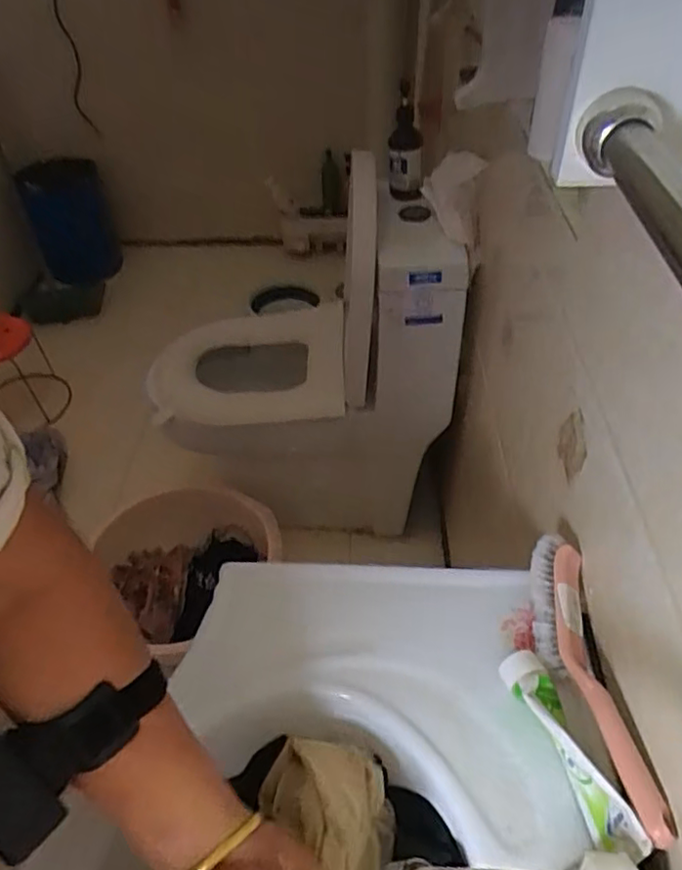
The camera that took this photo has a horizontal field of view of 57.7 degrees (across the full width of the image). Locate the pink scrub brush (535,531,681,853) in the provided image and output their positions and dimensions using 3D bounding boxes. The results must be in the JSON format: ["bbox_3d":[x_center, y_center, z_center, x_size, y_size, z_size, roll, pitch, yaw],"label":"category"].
[{"bbox_3d":[0.185,0.180,0.478,0.049,0.042,0.233,-1,45,3],"label":"pink scrub brush"}]

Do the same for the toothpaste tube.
[{"bbox_3d":[0.165,0.225,0.449,0.033,0.041,0.149,-14,46,-11],"label":"toothpaste tube"}]

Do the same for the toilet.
[{"bbox_3d":[-0.079,-0.201,1.400,0.619,0.697,0.475,1,45,4],"label":"toilet"}]

